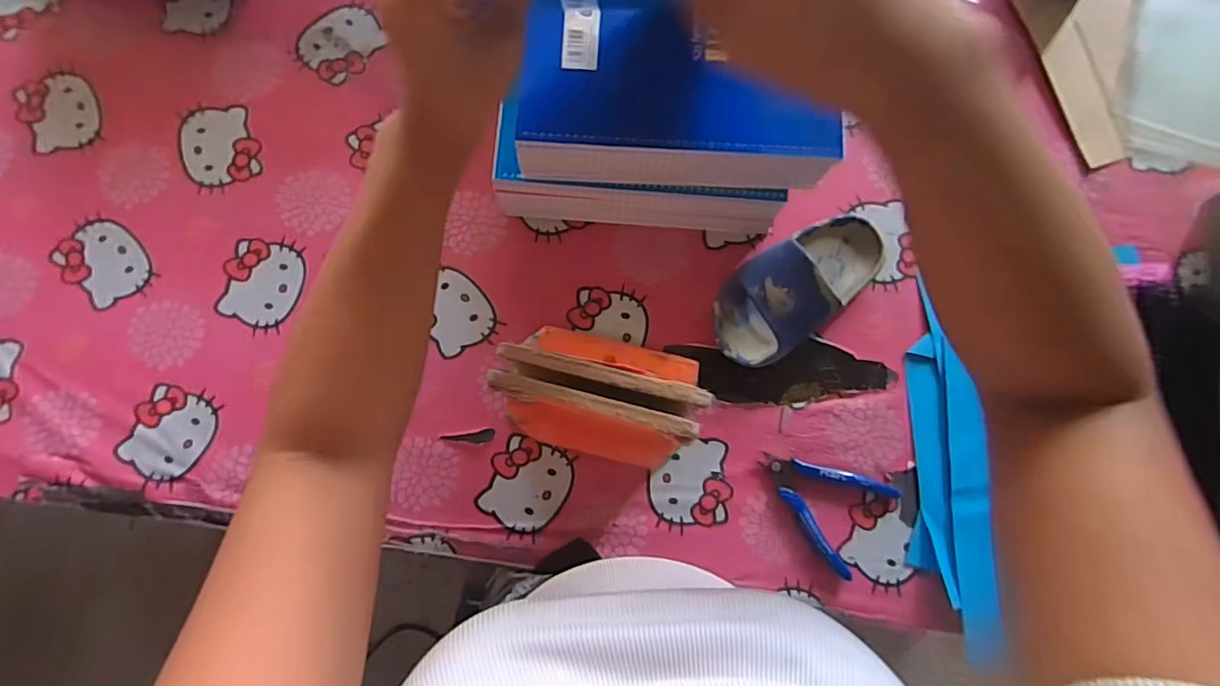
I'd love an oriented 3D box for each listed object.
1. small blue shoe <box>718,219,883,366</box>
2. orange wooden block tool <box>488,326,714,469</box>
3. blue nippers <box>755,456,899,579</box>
[{"bbox_3d":[0.169,-0.053,0.495,0.172,0.060,0.090,-33,84,-5],"label":"small blue shoe"},{"bbox_3d":[-0.006,0.041,0.453,0.152,0.111,0.103,13,82,1],"label":"orange wooden block tool"},{"bbox_3d":[0.185,0.133,0.492,0.112,0.010,0.088,38,83,4],"label":"blue nippers"}]

